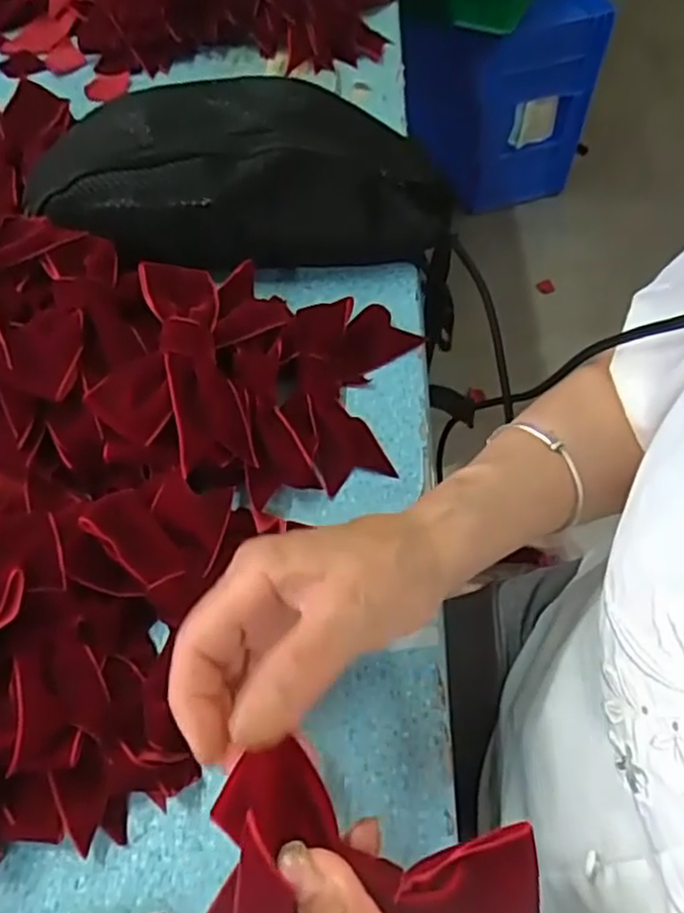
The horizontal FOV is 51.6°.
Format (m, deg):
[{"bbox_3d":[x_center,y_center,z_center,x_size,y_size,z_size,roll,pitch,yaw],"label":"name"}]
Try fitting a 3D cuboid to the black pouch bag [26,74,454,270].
[{"bbox_3d":[-0.059,-0.180,0.462,0.254,0.100,0.091,-3,58,-2],"label":"black pouch bag"}]

